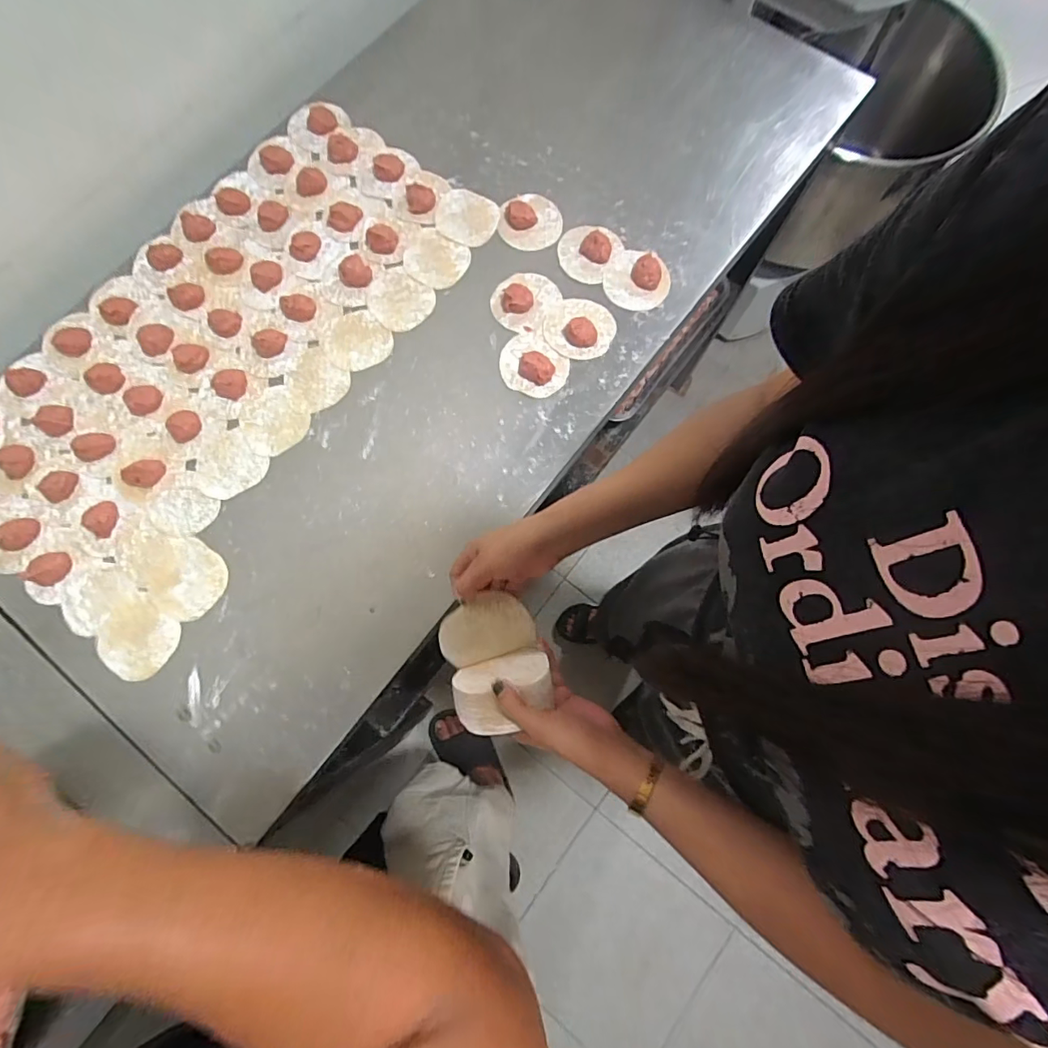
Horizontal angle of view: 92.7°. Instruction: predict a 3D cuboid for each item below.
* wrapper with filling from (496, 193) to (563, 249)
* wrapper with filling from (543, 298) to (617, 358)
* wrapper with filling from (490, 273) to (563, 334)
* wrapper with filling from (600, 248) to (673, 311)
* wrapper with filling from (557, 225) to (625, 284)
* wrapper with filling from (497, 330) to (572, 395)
[{"bbox_3d":[0.008,-0.385,0.632,0.078,0.014,0.075,0,77,0],"label":"wrapper with filling"},{"bbox_3d":[0.066,-0.237,0.593,0.081,0.018,0.080,0,77,0],"label":"wrapper with filling"},{"bbox_3d":[-0.001,-0.273,0.601,0.074,0.020,0.078,0,77,0],"label":"wrapper with filling"},{"bbox_3d":[0.138,-0.303,0.611,0.079,0.015,0.082,0,77,0],"label":"wrapper with filling"},{"bbox_3d":[0.082,-0.337,0.619,0.077,0.013,0.070,0,77,0],"label":"wrapper with filling"},{"bbox_3d":[0.010,-0.187,0.582,0.070,0.014,0.078,-44,81,-9],"label":"wrapper with filling"}]

